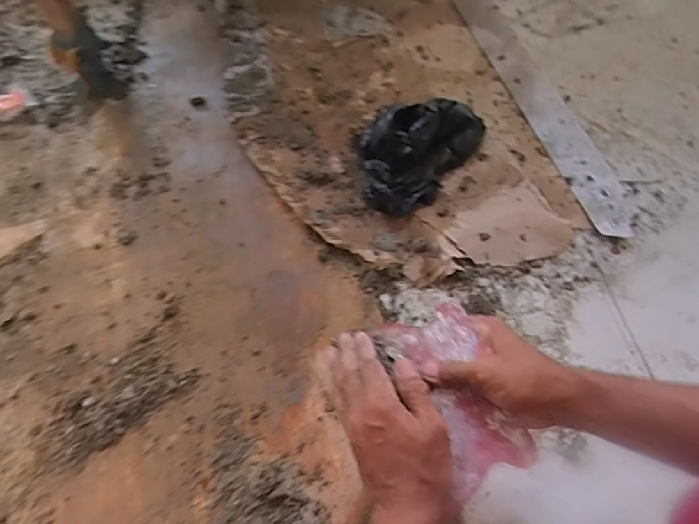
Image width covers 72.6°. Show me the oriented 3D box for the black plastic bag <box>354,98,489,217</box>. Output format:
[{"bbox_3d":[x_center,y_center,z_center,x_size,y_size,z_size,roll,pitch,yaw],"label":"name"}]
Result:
[{"bbox_3d":[0.097,-0.193,0.810,0.177,0.068,0.234,33,66,20],"label":"black plastic bag"}]

